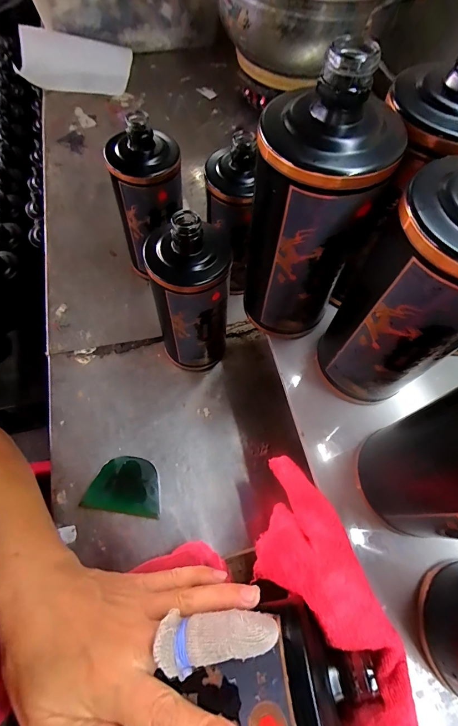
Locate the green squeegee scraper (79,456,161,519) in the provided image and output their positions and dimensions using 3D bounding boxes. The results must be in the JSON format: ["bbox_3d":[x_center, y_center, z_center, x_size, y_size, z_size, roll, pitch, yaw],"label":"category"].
[{"bbox_3d":[-0.110,0.131,0.347,0.077,0.012,0.056,8,67,5],"label":"green squeegee scraper"}]

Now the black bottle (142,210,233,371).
[{"bbox_3d":[-0.042,-0.066,0.348,0.087,0.186,0.085,-20,67,-7],"label":"black bottle"}]

